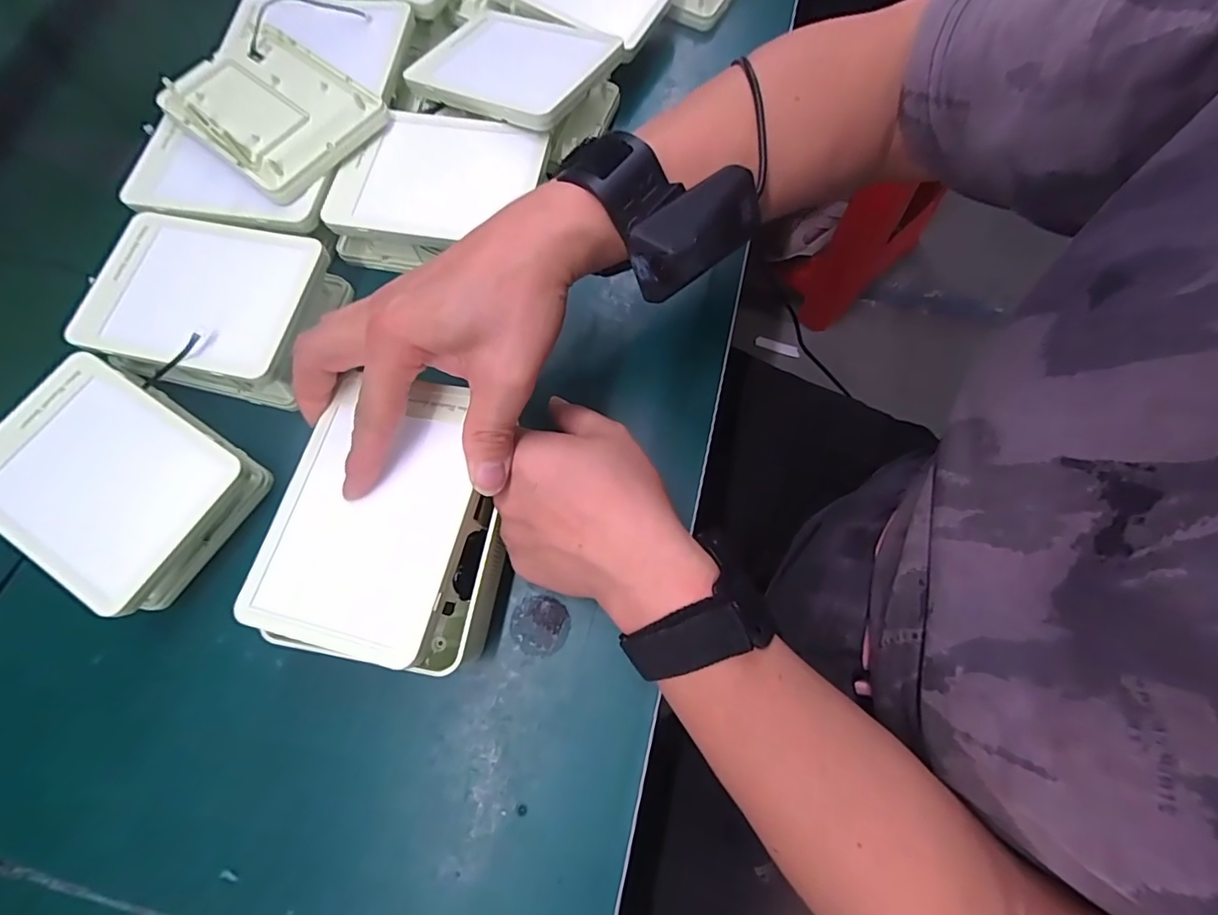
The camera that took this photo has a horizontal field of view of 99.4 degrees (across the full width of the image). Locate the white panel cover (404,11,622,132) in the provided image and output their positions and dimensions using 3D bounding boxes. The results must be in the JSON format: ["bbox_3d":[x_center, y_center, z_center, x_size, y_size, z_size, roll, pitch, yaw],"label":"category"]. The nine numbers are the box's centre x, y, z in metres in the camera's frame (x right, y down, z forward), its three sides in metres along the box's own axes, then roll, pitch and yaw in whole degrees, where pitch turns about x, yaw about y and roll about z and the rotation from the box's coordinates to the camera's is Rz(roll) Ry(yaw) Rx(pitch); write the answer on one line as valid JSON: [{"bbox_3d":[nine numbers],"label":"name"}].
[{"bbox_3d":[-0.068,-0.285,0.374,0.133,0.010,0.105,27,70,18],"label":"white panel cover"}]

